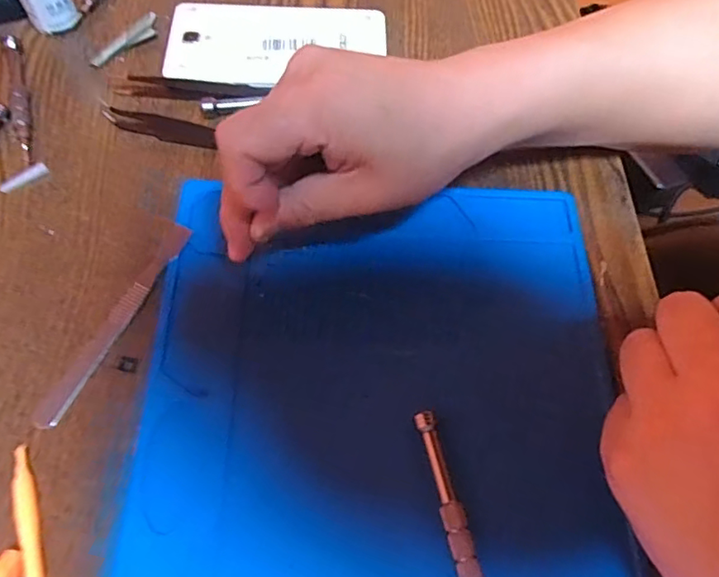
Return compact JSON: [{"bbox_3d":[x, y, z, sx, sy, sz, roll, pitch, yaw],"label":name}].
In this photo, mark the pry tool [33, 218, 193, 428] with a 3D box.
[{"bbox_3d":[-0.123,0.015,0.289,0.019,0.004,0.120,19,67,12],"label":"pry tool"}]

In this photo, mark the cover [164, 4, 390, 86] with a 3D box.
[{"bbox_3d":[-0.055,-0.163,0.380,0.142,0.010,0.073,2,63,-2],"label":"cover"}]

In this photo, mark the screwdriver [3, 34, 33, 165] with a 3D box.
[{"bbox_3d":[-0.209,-0.118,0.346,0.010,0.011,0.099,-17,65,-11],"label":"screwdriver"}]

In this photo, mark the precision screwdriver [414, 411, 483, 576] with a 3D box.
[{"bbox_3d":[0.042,0.106,0.248,0.010,0.014,0.102,-11,64,-8],"label":"precision screwdriver"}]

